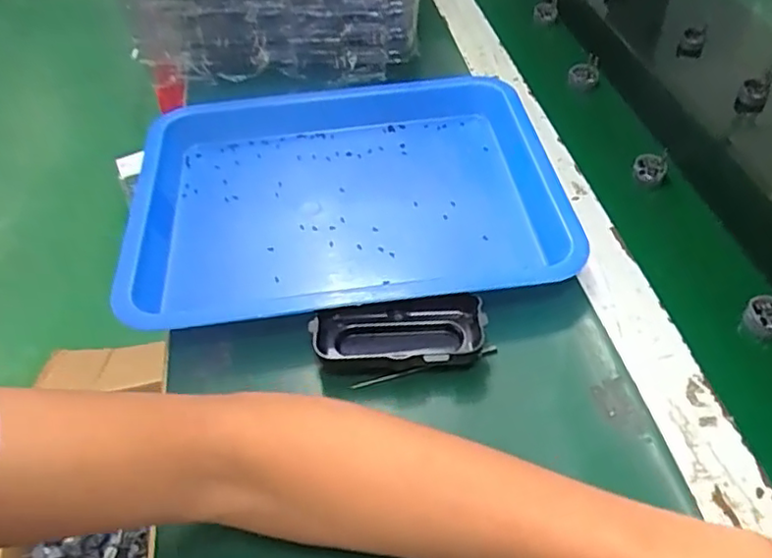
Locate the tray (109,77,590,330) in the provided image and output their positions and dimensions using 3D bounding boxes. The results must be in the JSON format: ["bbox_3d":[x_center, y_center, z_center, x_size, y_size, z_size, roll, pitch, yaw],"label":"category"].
[{"bbox_3d":[-0.035,-0.072,0.516,0.344,0.038,0.257,-5,47,-2],"label":"tray"}]

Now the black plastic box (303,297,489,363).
[{"bbox_3d":[0.008,0.039,0.414,0.109,0.029,0.043,-4,47,-1],"label":"black plastic box"}]

